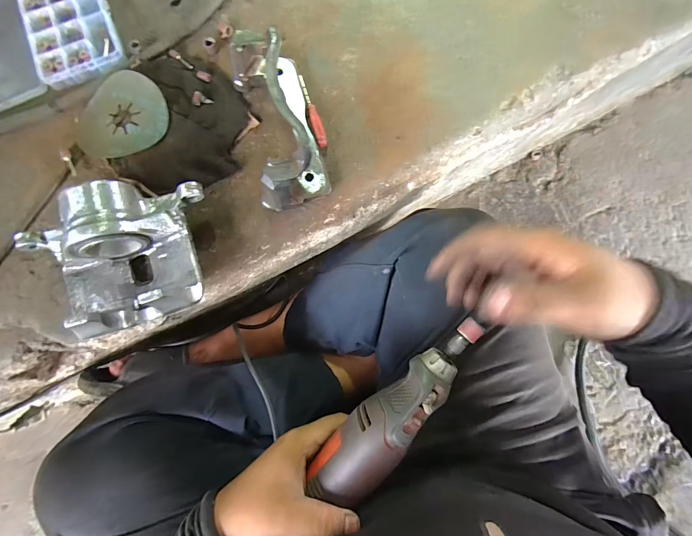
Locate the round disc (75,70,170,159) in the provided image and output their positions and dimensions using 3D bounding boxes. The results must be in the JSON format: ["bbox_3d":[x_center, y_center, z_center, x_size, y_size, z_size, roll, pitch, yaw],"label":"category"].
[{"bbox_3d":[-0.259,-0.174,0.371,0.108,0.018,0.095,-6,78,0],"label":"round disc"}]

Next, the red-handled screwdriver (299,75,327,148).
[{"bbox_3d":[-0.042,-0.184,0.379,0.014,0.015,0.098,-19,78,-3],"label":"red-handled screwdriver"}]

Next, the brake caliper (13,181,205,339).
[{"bbox_3d":[-0.215,-0.009,0.312,0.169,0.073,0.129,-19,78,-3],"label":"brake caliper"}]

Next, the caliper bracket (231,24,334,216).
[{"bbox_3d":[-0.074,-0.158,0.342,0.074,0.078,0.185,-16,78,-2],"label":"caliper bracket"}]

